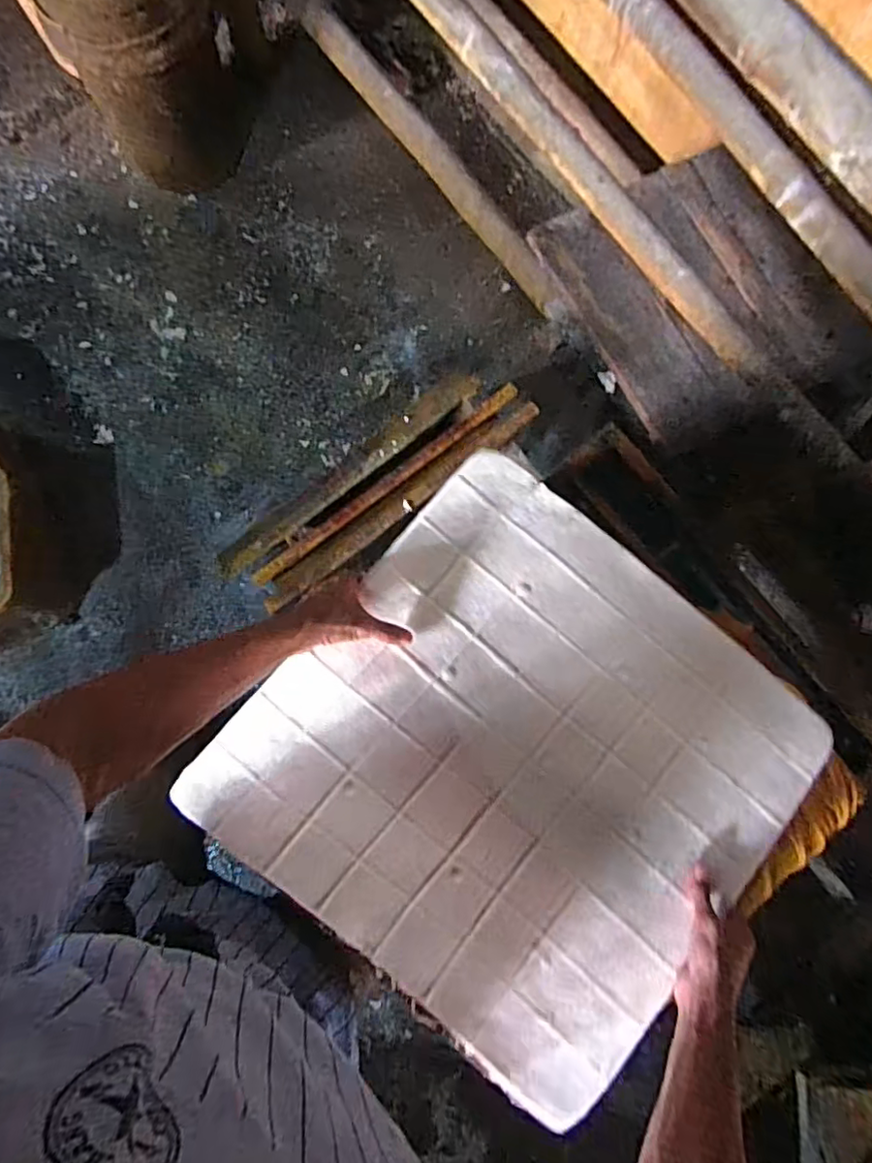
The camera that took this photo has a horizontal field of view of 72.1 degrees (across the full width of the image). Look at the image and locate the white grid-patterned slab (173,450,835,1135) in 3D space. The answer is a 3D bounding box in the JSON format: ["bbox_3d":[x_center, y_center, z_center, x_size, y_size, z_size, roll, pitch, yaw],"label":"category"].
[{"bbox_3d":[0.097,0.191,0.632,0.513,0.030,0.495,41,82,0],"label":"white grid-patterned slab"}]

